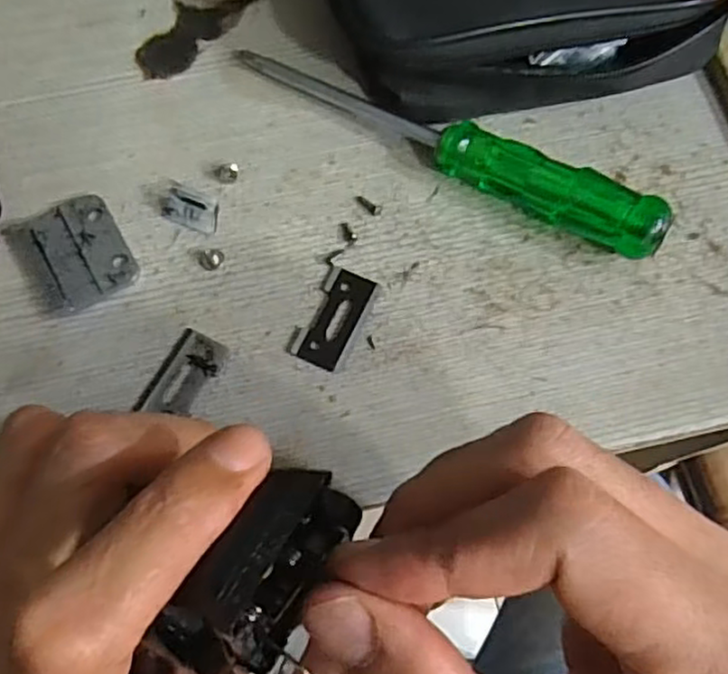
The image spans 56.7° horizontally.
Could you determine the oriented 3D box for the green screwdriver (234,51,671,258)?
[{"bbox_3d":[0.031,-0.080,0.275,0.185,0.024,0.021,28,73,9],"label":"green screwdriver"}]

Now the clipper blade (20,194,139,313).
[{"bbox_3d":[-0.114,-0.034,0.271,0.035,0.005,0.044,-30,73,-10],"label":"clipper blade"}]

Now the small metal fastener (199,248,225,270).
[{"bbox_3d":[-0.062,-0.032,0.271,0.009,0.006,0.009,0,71,0],"label":"small metal fastener"}]

